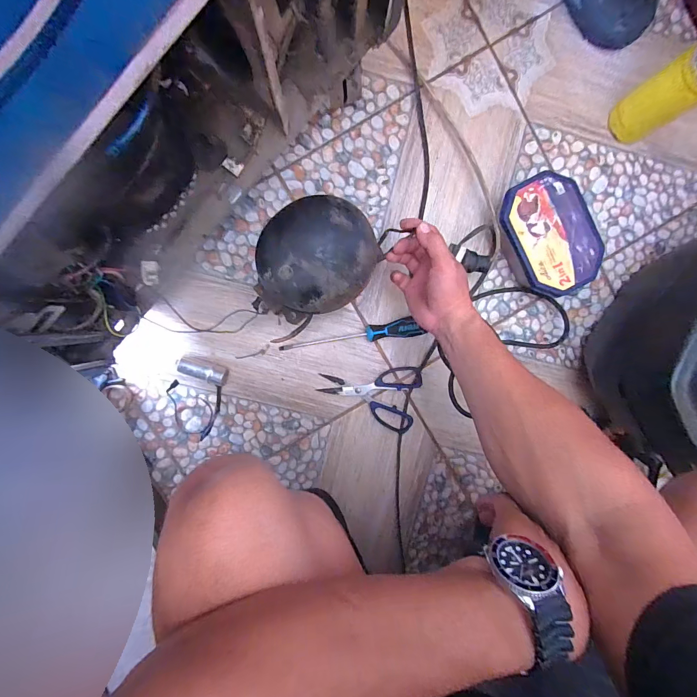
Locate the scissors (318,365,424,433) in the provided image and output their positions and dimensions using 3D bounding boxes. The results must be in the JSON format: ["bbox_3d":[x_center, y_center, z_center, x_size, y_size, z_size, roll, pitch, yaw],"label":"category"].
[{"bbox_3d":[0.041,0.091,0.597,0.171,0.009,0.112,-2,95,-3],"label":"scissors"}]

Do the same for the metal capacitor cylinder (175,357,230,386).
[{"bbox_3d":[-0.241,0.036,0.569,0.080,0.033,0.030,18,94,-4],"label":"metal capacitor cylinder"}]

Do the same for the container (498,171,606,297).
[{"bbox_3d":[0.315,-0.178,0.562,0.126,0.065,0.181,-31,95,0],"label":"container"}]

